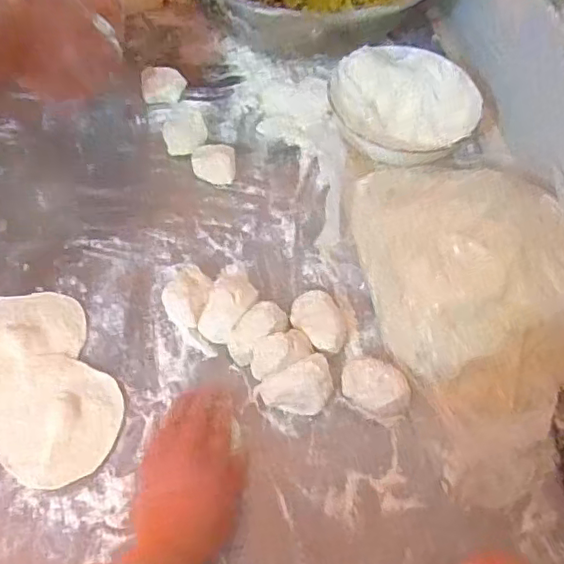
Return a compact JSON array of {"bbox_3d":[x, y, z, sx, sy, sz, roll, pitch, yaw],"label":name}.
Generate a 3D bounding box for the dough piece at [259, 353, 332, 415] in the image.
[{"bbox_3d":[0.017,0.097,0.531,0.064,0.029,0.046,-23,62,-16],"label":"dough piece"}]

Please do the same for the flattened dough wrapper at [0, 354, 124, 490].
[{"bbox_3d":[-0.197,0.119,0.514,0.108,0.004,0.107,3,60,-5],"label":"flattened dough wrapper"}]

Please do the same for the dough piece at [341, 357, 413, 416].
[{"bbox_3d":[0.086,0.096,0.539,0.062,0.028,0.043,18,59,8],"label":"dough piece"}]

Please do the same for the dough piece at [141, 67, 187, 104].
[{"bbox_3d":[-0.146,-0.240,0.734,0.052,0.034,0.040,-6,59,-7],"label":"dough piece"}]

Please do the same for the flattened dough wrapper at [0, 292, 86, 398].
[{"bbox_3d":[-0.239,0.056,0.553,0.103,0.011,0.104,-10,59,-9],"label":"flattened dough wrapper"}]

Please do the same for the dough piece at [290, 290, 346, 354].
[{"bbox_3d":[0.036,0.039,0.569,0.044,0.031,0.065,-31,65,-20],"label":"dough piece"}]

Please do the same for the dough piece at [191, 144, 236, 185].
[{"bbox_3d":[-0.077,-0.133,0.676,0.048,0.034,0.035,-6,59,-7],"label":"dough piece"}]

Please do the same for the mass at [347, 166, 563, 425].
[{"bbox_3d":[0.196,-0.006,0.567,0.205,0.093,0.276,-9,59,-9],"label":"mass"}]

